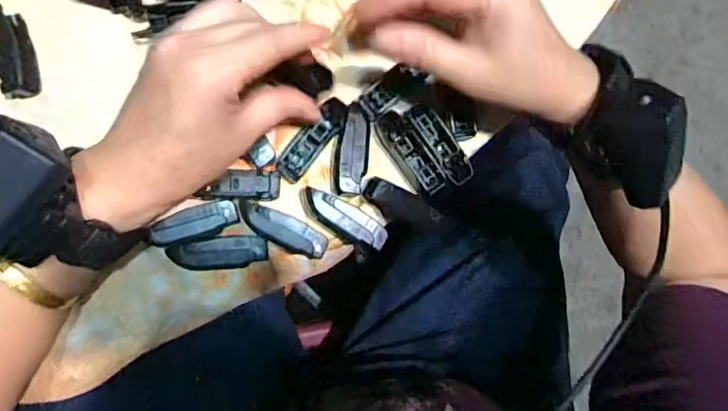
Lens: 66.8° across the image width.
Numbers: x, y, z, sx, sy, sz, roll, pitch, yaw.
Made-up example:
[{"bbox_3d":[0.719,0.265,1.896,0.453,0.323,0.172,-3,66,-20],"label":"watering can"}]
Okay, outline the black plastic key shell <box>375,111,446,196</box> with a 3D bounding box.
[{"bbox_3d":[0.029,-0.033,0.339,0.017,0.008,0.057,-36,91,-9],"label":"black plastic key shell"}]

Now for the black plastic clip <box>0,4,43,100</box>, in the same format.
[{"bbox_3d":[-0.201,-0.086,0.313,0.019,0.020,0.047,-13,88,-8],"label":"black plastic clip"}]

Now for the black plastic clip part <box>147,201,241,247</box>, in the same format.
[{"bbox_3d":[-0.096,0.010,0.312,0.048,0.006,0.017,-18,88,-9],"label":"black plastic clip part"}]

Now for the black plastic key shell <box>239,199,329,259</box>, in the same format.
[{"bbox_3d":[-0.047,0.014,0.320,0.055,0.008,0.018,30,83,-4],"label":"black plastic key shell"}]

